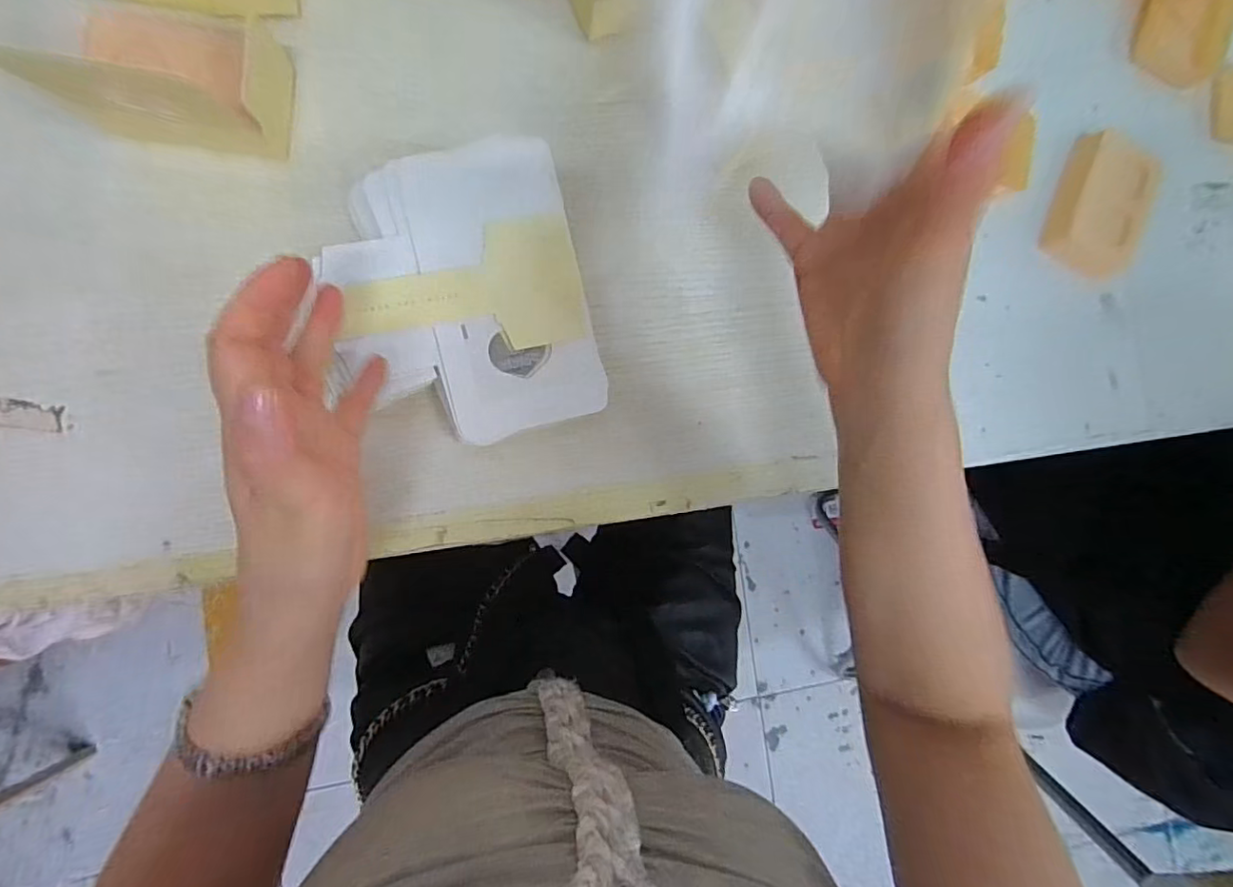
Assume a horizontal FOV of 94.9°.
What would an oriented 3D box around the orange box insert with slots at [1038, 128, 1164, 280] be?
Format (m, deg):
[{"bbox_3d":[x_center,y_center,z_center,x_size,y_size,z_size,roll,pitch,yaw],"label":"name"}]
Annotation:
[{"bbox_3d":[0.373,-0.178,0.433,0.071,0.020,0.104,24,85,-8],"label":"orange box insert with slots"}]

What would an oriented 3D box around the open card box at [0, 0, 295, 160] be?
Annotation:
[{"bbox_3d":[-0.246,-0.206,0.312,0.098,0.070,0.081,10,87,-9],"label":"open card box"}]

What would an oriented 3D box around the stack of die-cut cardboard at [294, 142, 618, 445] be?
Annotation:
[{"bbox_3d":[-0.096,-0.090,0.356,0.146,0.024,0.176,-14,91,-9],"label":"stack of die-cut cardboard"}]

